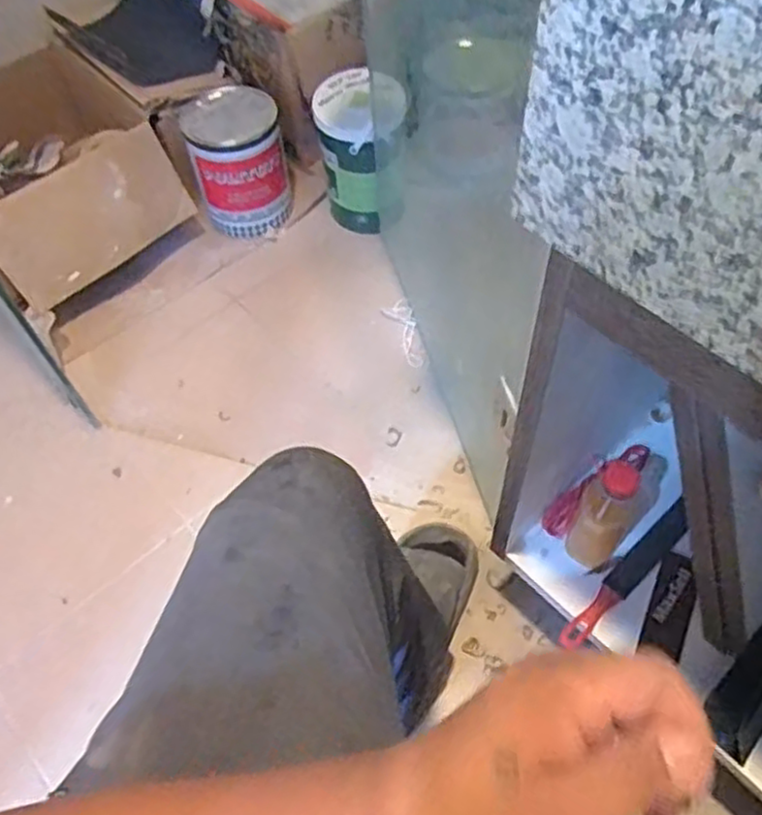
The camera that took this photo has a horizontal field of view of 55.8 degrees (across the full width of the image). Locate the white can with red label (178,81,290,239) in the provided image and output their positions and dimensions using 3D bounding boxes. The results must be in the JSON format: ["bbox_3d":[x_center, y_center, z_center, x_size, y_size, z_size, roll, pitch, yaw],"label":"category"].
[{"bbox_3d":[-0.261,-0.456,1.328,0.164,0.202,0.194,-16,58,-7],"label":"white can with red label"}]

